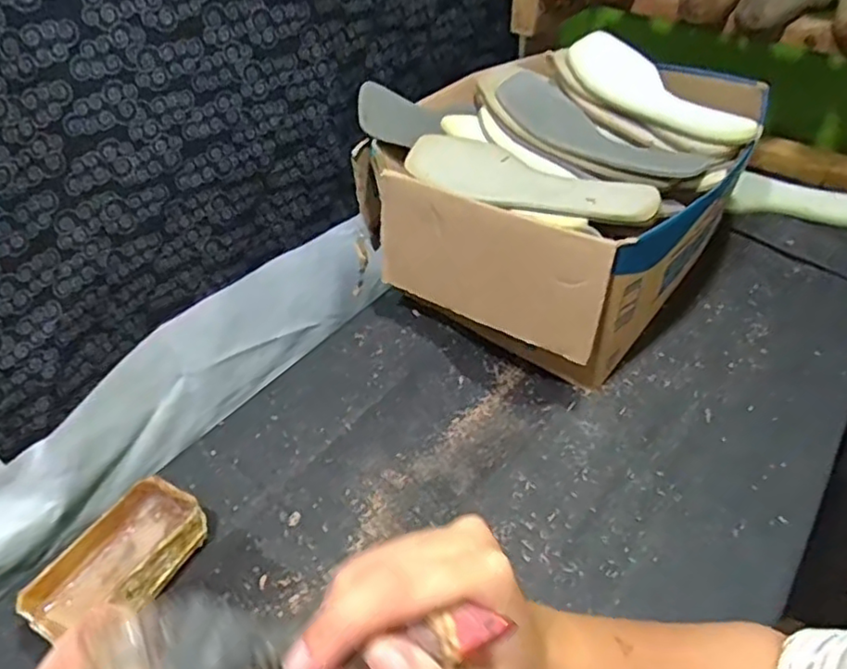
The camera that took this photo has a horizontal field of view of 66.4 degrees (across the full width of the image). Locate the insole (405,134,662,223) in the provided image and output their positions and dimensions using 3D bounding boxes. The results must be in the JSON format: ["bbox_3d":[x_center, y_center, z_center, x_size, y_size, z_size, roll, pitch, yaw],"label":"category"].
[{"bbox_3d":[0.092,-0.144,0.595,0.244,0.033,0.079,29,52,30],"label":"insole"}]

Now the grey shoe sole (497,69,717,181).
[{"bbox_3d":[0.171,-0.208,0.650,0.086,0.032,0.238,-27,48,-22],"label":"grey shoe sole"}]

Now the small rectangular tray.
[{"bbox_3d":[-0.230,0.176,0.492,0.077,0.045,0.126,18,48,20],"label":"small rectangular tray"}]

